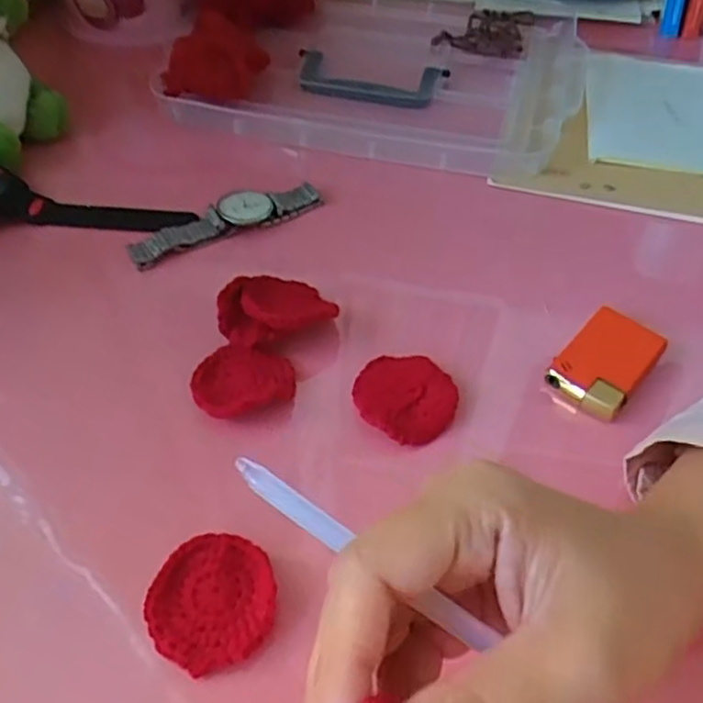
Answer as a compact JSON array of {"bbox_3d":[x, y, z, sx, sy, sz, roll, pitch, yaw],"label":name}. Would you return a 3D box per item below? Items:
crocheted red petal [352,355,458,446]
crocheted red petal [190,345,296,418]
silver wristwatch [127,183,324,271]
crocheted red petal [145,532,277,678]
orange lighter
[{"bbox_3d":[0.025,0.020,0.329,0.045,0.007,0.049,0,52,0],"label":"crocheted red petal"},{"bbox_3d":[-0.052,0.013,0.331,0.048,0.013,0.041,5,52,4],"label":"crocheted red petal"},{"bbox_3d":[-0.074,-0.077,0.409,0.115,0.019,0.026,-22,55,-16],"label":"silver wristwatch"},{"bbox_3d":[-0.054,0.096,0.268,0.049,0.007,0.050,0,52,0],"label":"crocheted red petal"},{"bbox_3d":[0.127,0.004,0.340,0.037,0.013,0.058,36,60,25],"label":"orange lighter"}]

